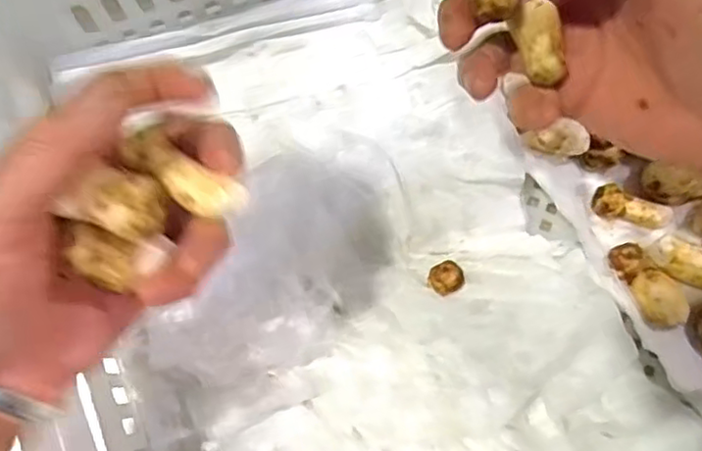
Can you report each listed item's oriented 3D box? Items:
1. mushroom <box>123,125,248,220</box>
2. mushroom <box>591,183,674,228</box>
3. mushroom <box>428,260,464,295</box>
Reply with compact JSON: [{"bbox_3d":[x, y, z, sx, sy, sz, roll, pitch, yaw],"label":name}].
[{"bbox_3d":[-0.057,-0.017,0.223,0.045,0.012,0.017,33,80,11],"label":"mushroom"},{"bbox_3d":[0.152,-0.009,0.352,0.041,0.010,0.016,19,78,5],"label":"mushroom"},{"bbox_3d":[0.051,0.028,0.344,0.019,0.011,0.016,-42,80,-8],"label":"mushroom"}]

